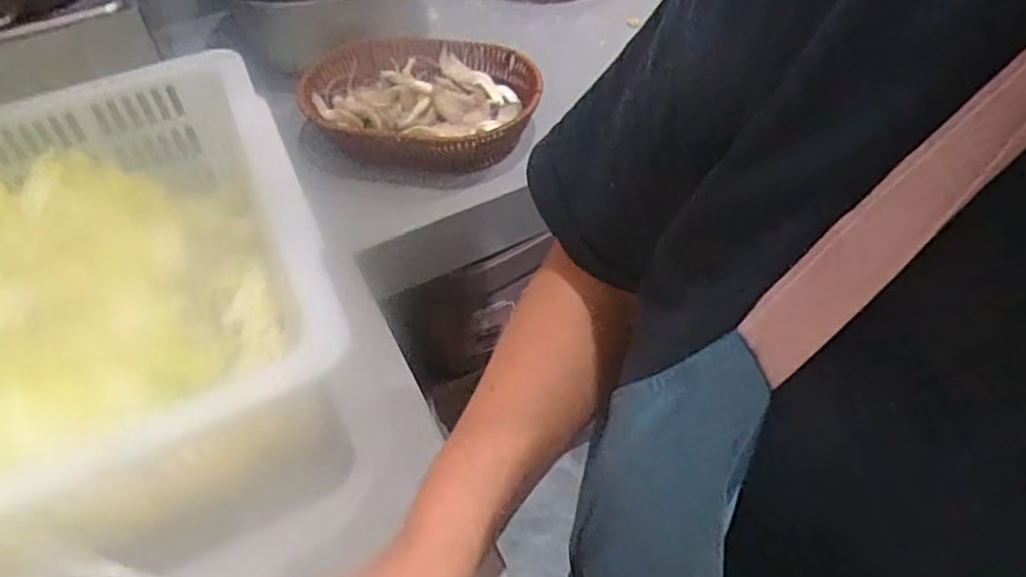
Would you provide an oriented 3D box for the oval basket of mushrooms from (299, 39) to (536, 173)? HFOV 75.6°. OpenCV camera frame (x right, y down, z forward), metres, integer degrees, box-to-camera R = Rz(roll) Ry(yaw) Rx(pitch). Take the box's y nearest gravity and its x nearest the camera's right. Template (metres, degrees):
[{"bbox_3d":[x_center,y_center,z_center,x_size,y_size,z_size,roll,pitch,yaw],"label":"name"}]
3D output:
[{"bbox_3d":[-0.090,-0.181,0.663,0.223,0.072,0.148,-1,50,2],"label":"oval basket of mushrooms"}]

